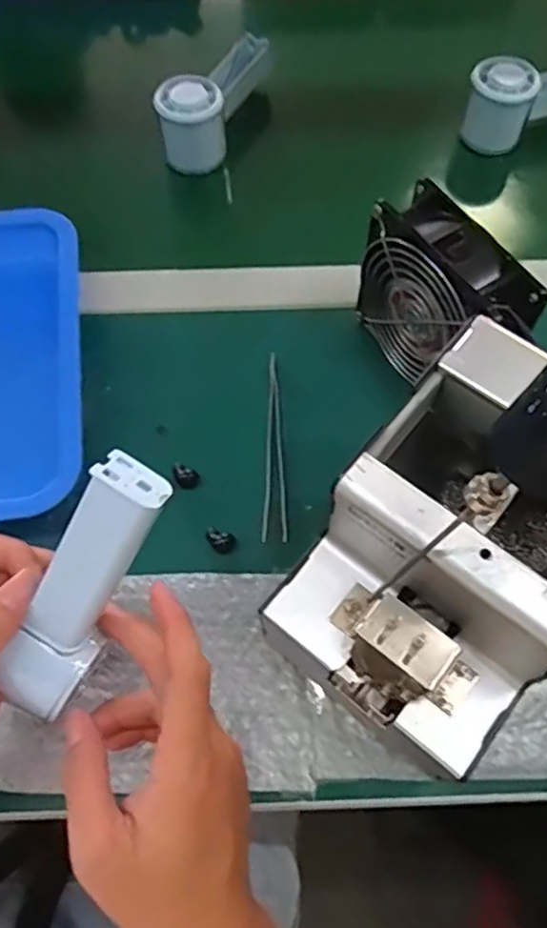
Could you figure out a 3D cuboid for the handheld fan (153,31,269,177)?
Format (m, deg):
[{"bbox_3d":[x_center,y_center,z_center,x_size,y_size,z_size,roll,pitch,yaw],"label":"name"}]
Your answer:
[{"bbox_3d":[-0.053,-0.333,0.598,0.058,0.060,0.152,16,64,8],"label":"handheld fan"}]

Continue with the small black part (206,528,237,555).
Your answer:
[{"bbox_3d":[-0.034,0.050,0.432,0.020,0.006,0.013,25,66,13],"label":"small black part"}]

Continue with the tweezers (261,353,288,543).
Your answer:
[{"bbox_3d":[0.000,-0.013,0.467,0.017,0.011,0.140,0,63,0],"label":"tweezers"}]

